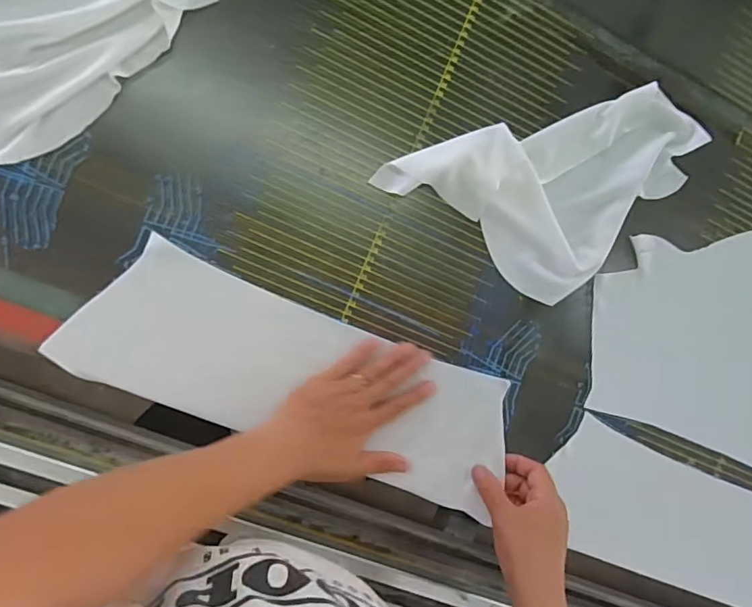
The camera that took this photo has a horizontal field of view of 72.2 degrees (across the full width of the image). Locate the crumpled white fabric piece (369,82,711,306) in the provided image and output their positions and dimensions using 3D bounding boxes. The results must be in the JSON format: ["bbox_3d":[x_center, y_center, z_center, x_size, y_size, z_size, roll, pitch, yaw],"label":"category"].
[{"bbox_3d":[0.202,-0.111,0.560,0.347,0.035,0.186,-20,96,-10],"label":"crumpled white fabric piece"}]

